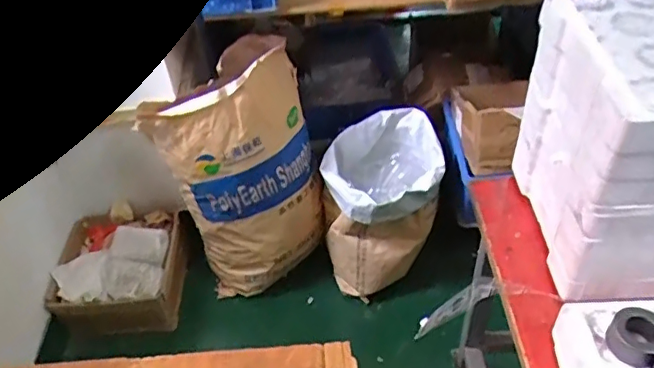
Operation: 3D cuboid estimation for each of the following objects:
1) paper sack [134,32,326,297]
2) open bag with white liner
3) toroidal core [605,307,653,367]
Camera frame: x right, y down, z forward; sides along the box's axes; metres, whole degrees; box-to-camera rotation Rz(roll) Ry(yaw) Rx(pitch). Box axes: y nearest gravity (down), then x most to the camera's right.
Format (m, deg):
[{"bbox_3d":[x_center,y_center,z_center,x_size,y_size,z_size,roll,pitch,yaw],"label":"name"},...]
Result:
[{"bbox_3d":[-0.241,-0.054,1.573,0.409,0.600,0.408,-11,43,-7],"label":"paper sack"},{"bbox_3d":[0.155,0.043,1.605,0.322,0.372,0.342,-11,43,-7],"label":"open bag with white liner"},{"bbox_3d":[0.371,0.180,0.666,0.066,0.028,0.059,-35,51,-29],"label":"toroidal core"}]

